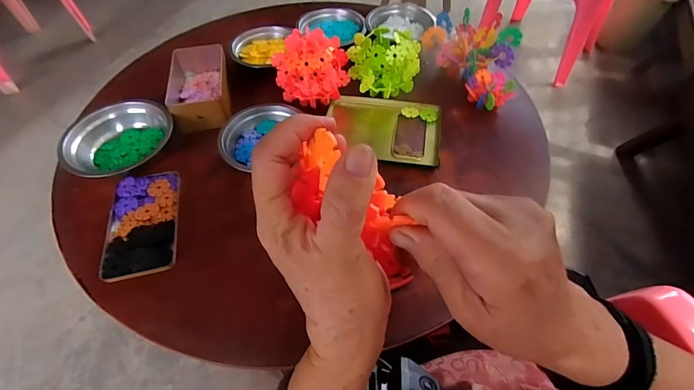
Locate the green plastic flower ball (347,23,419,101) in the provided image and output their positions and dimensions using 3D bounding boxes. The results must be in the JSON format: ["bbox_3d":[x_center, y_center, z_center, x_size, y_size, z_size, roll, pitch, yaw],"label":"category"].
[{"bbox_3d":[0.065,-0.232,0.622,0.120,0.093,0.108,7,55,7],"label":"green plastic flower ball"}]

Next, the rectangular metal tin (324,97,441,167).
[{"bbox_3d":[0.063,-0.116,0.612,0.189,0.018,0.146,6,55,6],"label":"rectangular metal tin"}]

